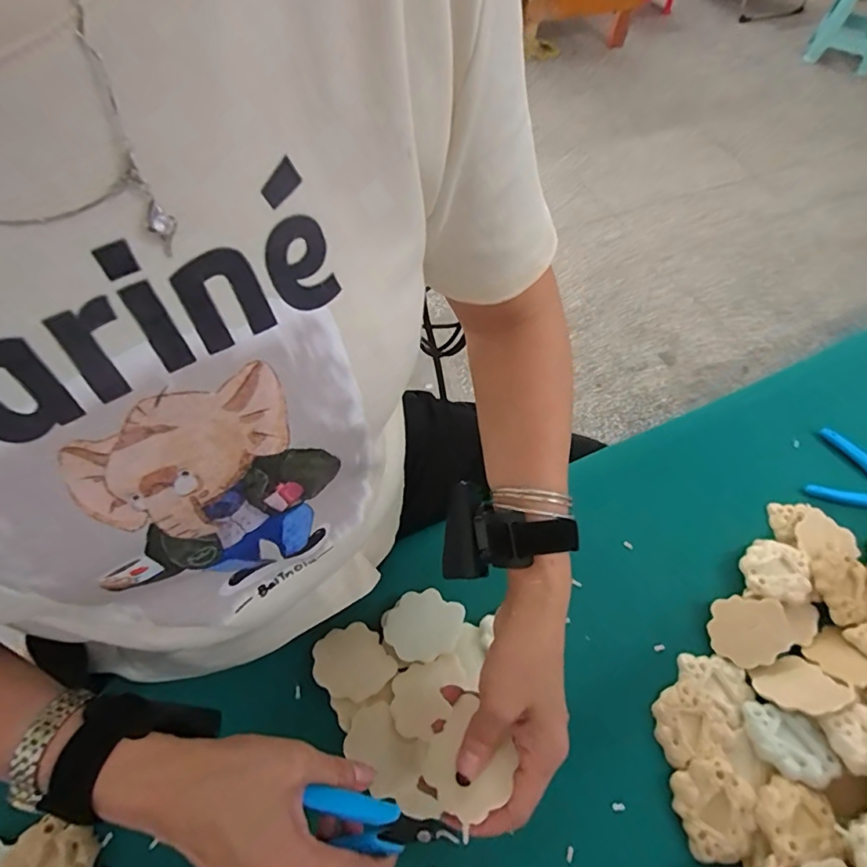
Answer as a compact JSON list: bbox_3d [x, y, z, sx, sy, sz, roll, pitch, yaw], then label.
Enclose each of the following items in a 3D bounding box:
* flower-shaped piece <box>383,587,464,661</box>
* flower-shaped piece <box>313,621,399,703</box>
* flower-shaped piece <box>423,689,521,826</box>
[{"bbox_3d":[-0.008,0.166,0.435,0.059,0.009,0.061,2,59,-3],"label":"flower-shaped piece"},{"bbox_3d":[-0.068,0.191,0.419,0.057,0.009,0.060,-30,66,-20],"label":"flower-shaped piece"},{"bbox_3d":[0.019,0.201,0.313,0.049,0.008,0.063,-27,27,-19],"label":"flower-shaped piece"}]

